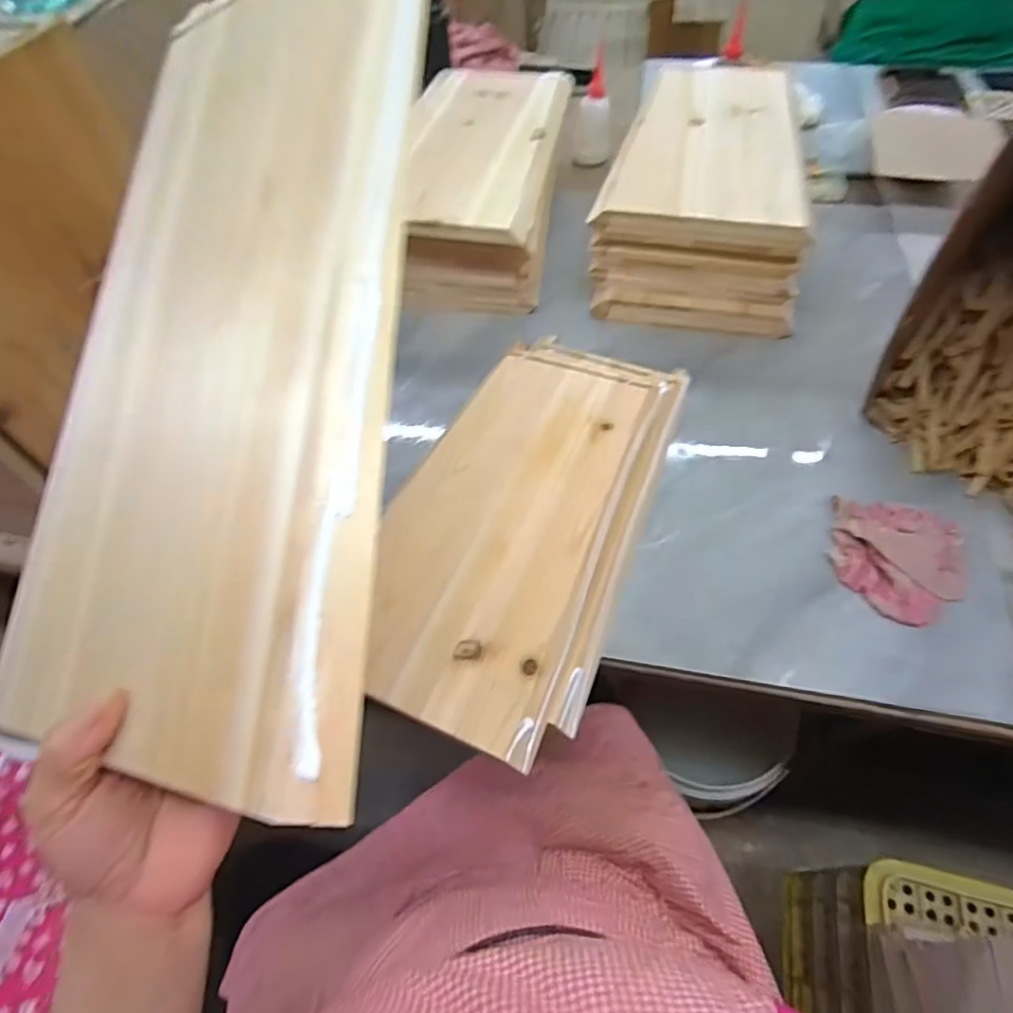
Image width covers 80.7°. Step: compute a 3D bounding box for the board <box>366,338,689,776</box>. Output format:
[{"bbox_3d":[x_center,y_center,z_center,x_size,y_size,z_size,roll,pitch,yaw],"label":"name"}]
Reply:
[{"bbox_3d":[0.022,-0.005,0.605,0.229,0.038,0.464,19,57,12],"label":"board"}]

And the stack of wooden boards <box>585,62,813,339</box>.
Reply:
[{"bbox_3d":[0.267,-0.450,0.835,0.243,0.132,0.431,8,57,9],"label":"stack of wooden boards"}]

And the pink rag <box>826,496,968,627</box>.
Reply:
[{"bbox_3d":[0.373,0.047,0.567,0.115,0.017,0.124,14,58,13],"label":"pink rag"}]

